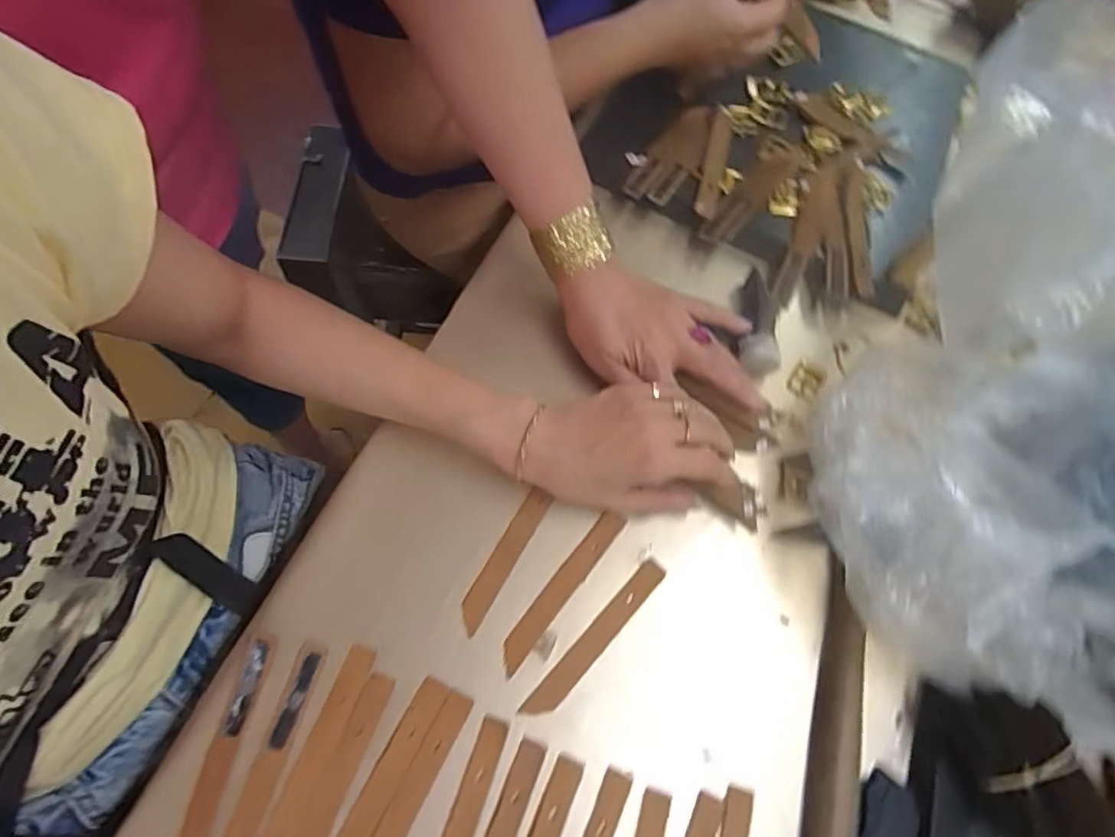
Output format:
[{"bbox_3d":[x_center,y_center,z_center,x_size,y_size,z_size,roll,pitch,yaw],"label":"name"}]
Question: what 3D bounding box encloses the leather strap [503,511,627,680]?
[{"bbox_3d":[0.003,0.112,0.402,0.017,0.004,0.121,37,71,13],"label":"leather strap"}]

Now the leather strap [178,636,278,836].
[{"bbox_3d":[-0.190,0.189,0.347,0.018,0.005,0.122,11,68,3],"label":"leather strap"}]

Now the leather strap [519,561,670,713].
[{"bbox_3d":[0.026,0.141,0.391,0.017,0.007,0.123,41,72,14],"label":"leather strap"}]

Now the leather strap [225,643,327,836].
[{"bbox_3d":[-0.164,0.195,0.348,0.016,0.006,0.123,14,68,4],"label":"leather strap"}]

